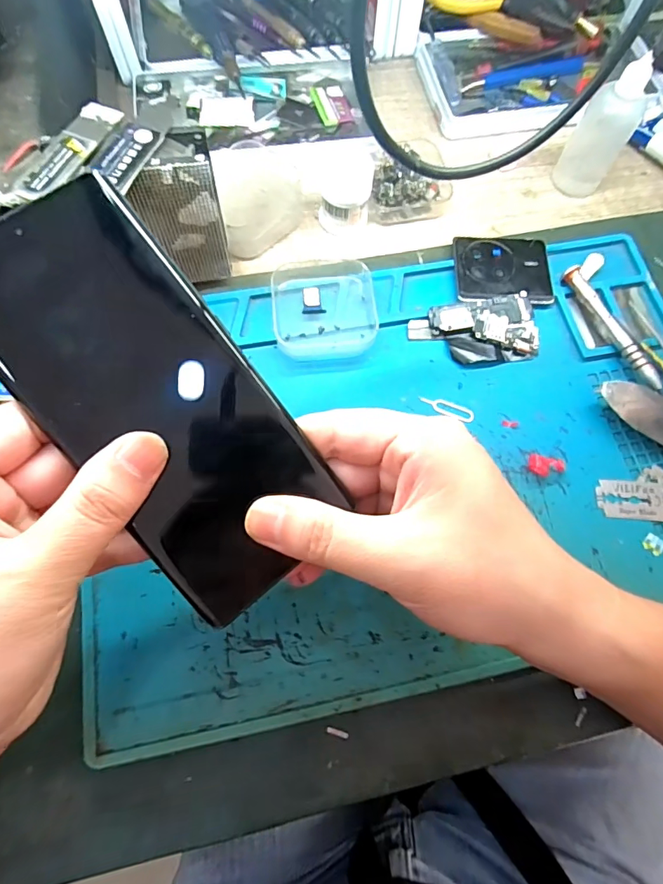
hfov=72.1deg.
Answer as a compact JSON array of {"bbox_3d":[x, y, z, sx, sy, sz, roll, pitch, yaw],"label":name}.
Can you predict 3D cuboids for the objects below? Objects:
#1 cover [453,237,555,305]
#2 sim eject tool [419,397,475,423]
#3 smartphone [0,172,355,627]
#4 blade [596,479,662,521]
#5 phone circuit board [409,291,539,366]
[{"bbox_3d":[0.115,-0.115,0.306,0.064,0.006,0.051,3,71,-2],"label":"cover"},{"bbox_3d":[0.070,-0.020,0.276,0.034,0.004,0.009,19,82,6],"label":"sim eject tool"},{"bbox_3d":[-0.064,-0.013,0.172,0.073,0.006,0.163,-36,101,-13],"label":"smartphone"},{"bbox_3d":[0.174,0.032,0.259,0.040,0.004,0.023,3,71,-2],"label":"blade"},{"bbox_3d":[0.092,-0.070,0.289,0.079,0.007,0.043,-9,72,-5],"label":"phone circuit board"}]

